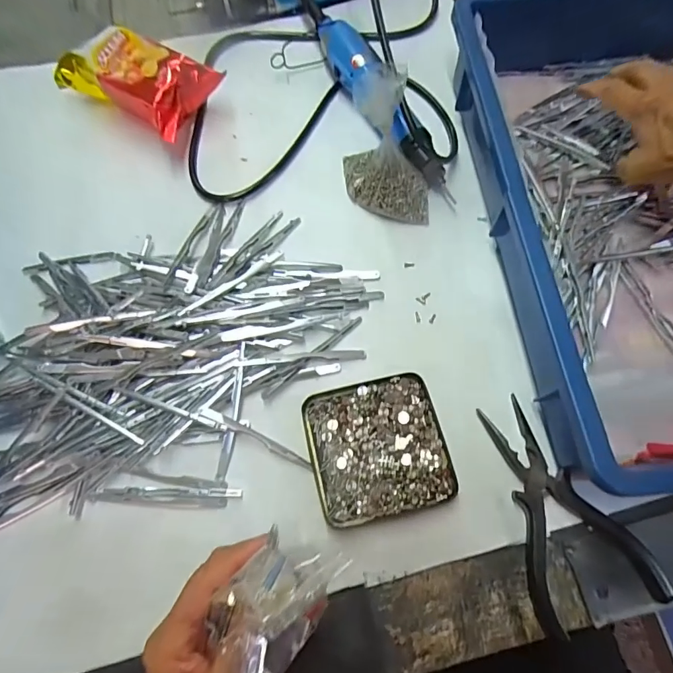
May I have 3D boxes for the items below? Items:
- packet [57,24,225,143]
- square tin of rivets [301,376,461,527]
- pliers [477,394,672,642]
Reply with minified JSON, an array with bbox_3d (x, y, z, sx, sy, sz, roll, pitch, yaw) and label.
[{"bbox_3d":[-0.191,-0.243,0.410,0.139,0.057,0.087,27,73,11],"label":"packet"},{"bbox_3d":[0.030,0.082,0.317,0.096,0.011,0.096,-14,70,-3],"label":"square tin of rivets"},{"bbox_3d":[0.157,0.117,0.300,0.080,0.014,0.147,-14,70,-3],"label":"pliers"}]

